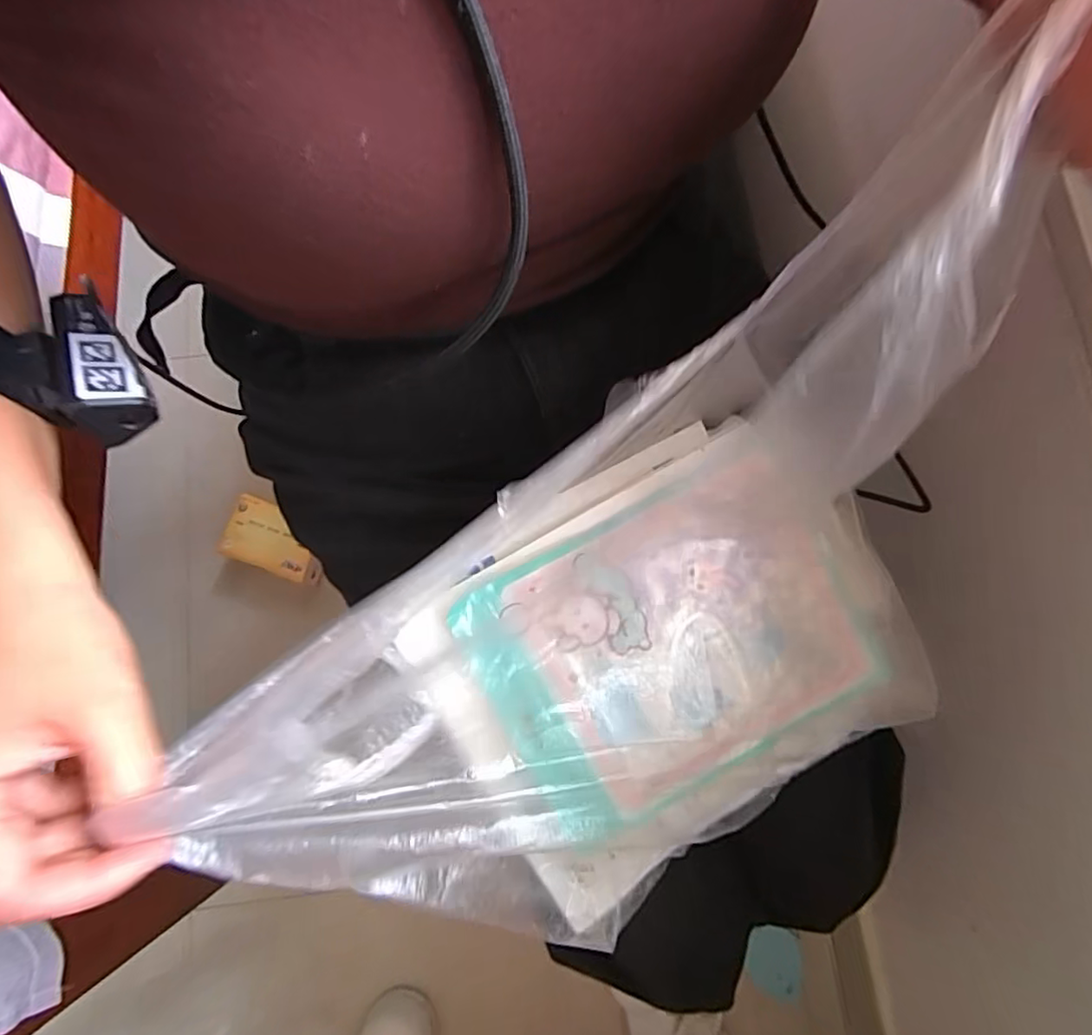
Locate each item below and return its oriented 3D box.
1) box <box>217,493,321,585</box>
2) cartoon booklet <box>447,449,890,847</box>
[{"bbox_3d":[-0.387,0.035,0.854,0.146,0.072,0.091,20,79,4],"label":"box"},{"bbox_3d":[0.066,0.069,0.306,0.197,0.015,0.147,-28,94,-3],"label":"cartoon booklet"}]

